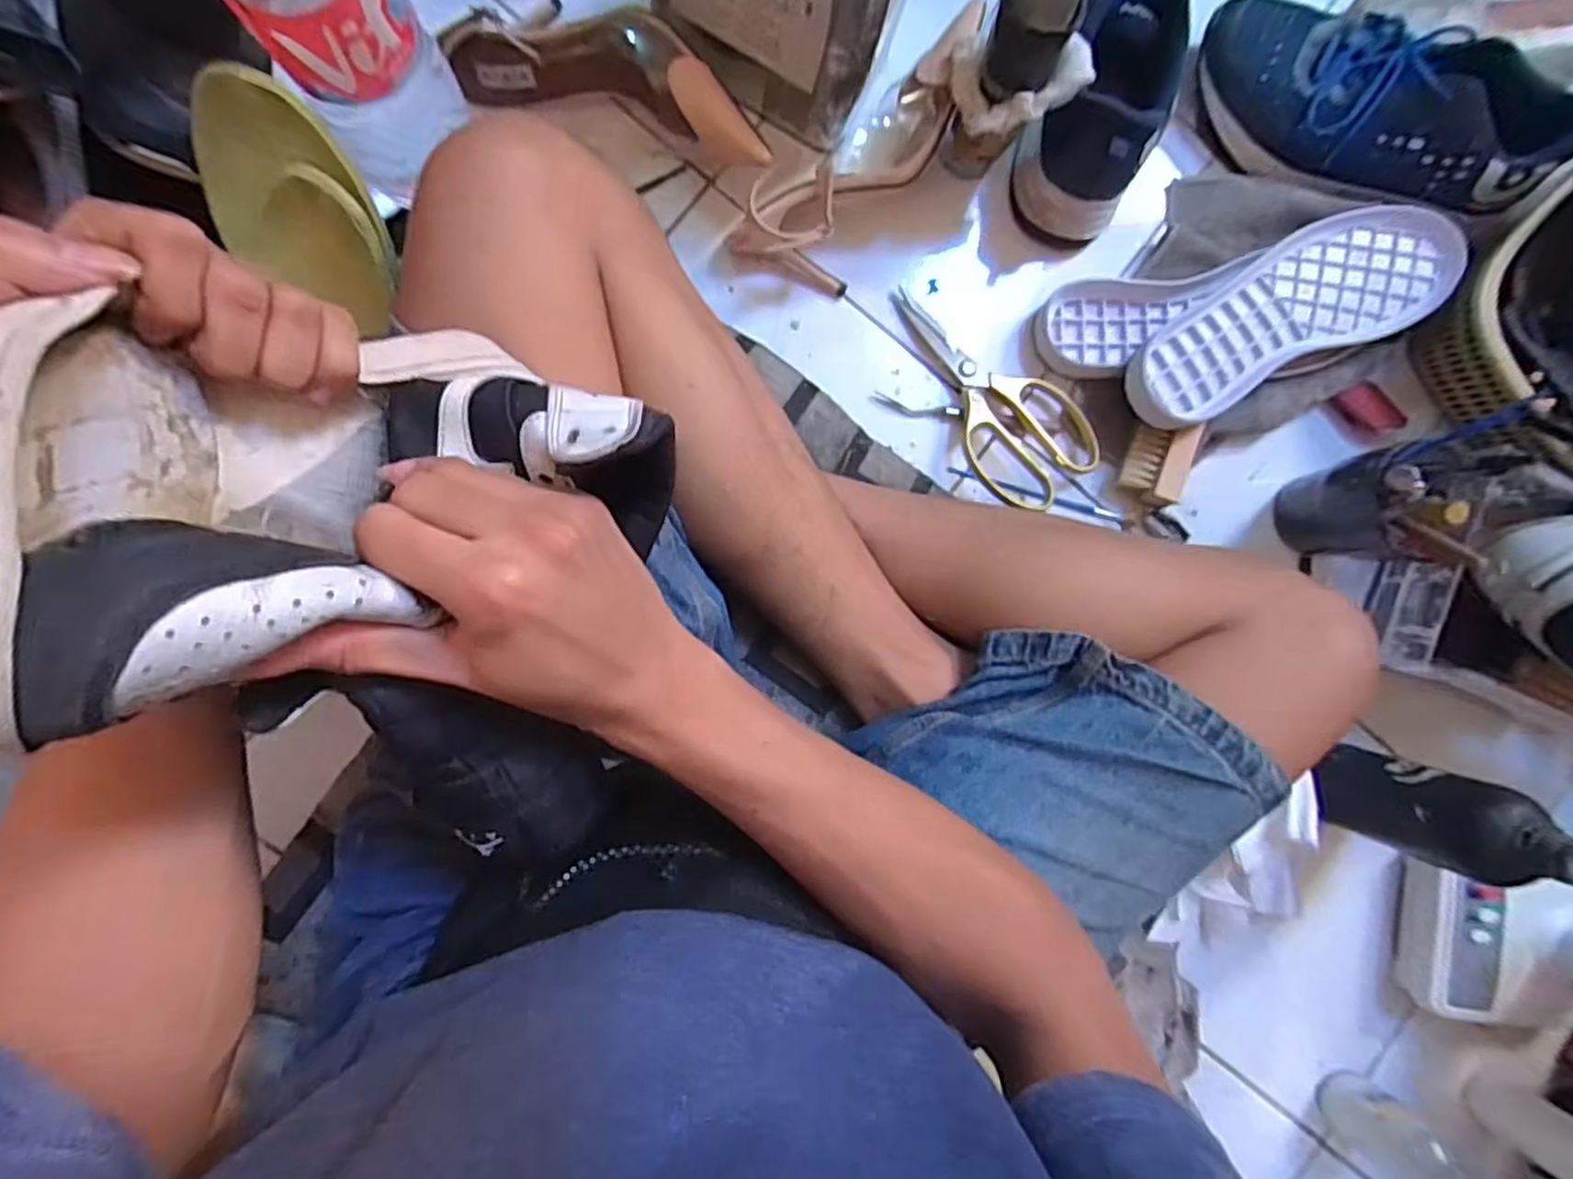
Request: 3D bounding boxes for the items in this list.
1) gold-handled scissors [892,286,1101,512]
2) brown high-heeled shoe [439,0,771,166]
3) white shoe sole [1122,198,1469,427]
[{"bbox_3d":[0.164,-0.160,0.573,0.098,0.032,0.199,-30,94,-5],"label":"gold-handled scissors"},{"bbox_3d":[-0.118,-0.364,0.516,0.221,0.060,0.074,16,89,-6],"label":"brown high-heeled shoe"},{"bbox_3d":[0.385,-0.216,0.560,0.273,0.026,0.101,-24,93,-5],"label":"white shoe sole"}]

